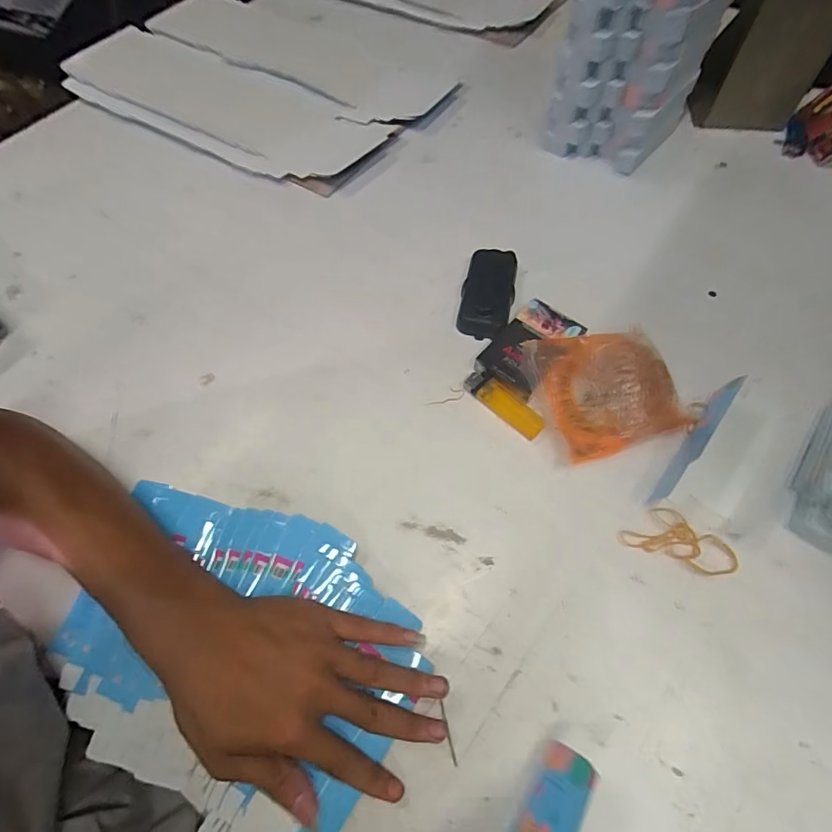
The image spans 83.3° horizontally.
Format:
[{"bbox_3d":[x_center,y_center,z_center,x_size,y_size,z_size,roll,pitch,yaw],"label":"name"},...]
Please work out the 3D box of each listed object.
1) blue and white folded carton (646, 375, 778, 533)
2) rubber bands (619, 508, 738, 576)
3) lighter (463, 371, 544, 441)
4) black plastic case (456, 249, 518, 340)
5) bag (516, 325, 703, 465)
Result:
[{"bbox_3d":[0.256,0.029,0.392,0.055,0.013,0.144,35,68,19],"label":"blue and white folded carton"},{"bbox_3d":[0.206,0.096,0.366,0.085,0.004,0.039,19,64,12],"label":"rubber bands"},{"bbox_3d":[0.080,-0.012,0.422,0.081,0.013,0.024,40,70,21],"label":"lighter"},{"bbox_3d":[0.074,-0.126,0.482,0.051,0.023,0.103,10,62,8],"label":"black plastic case"},{"bbox_3d":[0.169,-0.027,0.417,0.113,0.032,0.112,-17,62,-7],"label":"bag"}]

